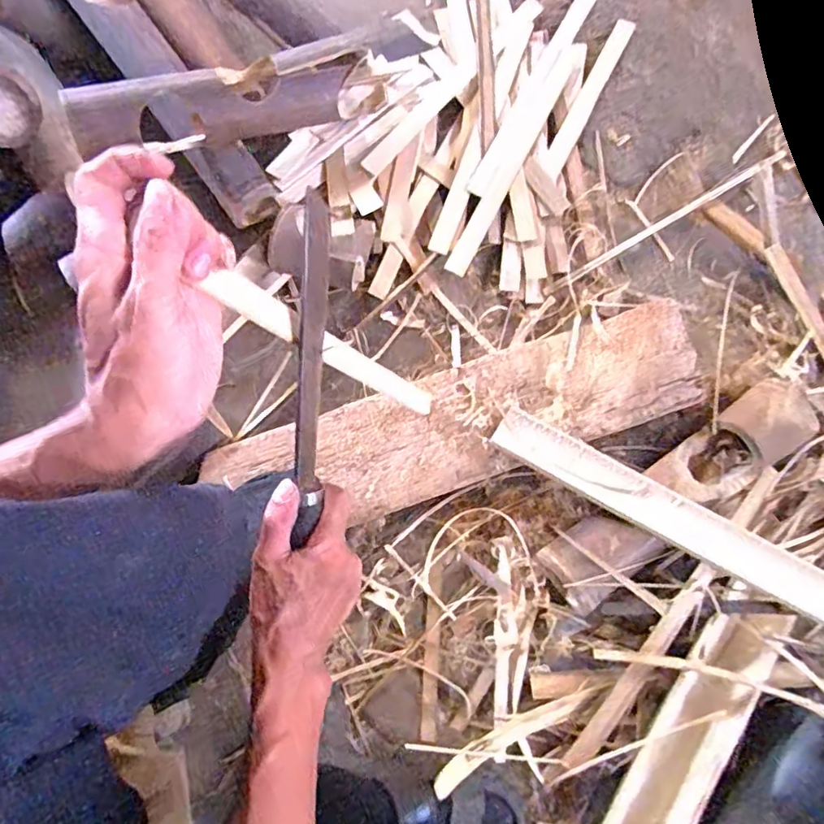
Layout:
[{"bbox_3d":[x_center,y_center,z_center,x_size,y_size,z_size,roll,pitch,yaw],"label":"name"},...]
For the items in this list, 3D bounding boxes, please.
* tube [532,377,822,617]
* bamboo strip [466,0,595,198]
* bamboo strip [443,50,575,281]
[{"bbox_3d":[0.267,0.079,0.548,0.307,0.054,0.067,-35,81,-7],"label":"tube"},{"bbox_3d":[0.148,-0.396,0.670,0.024,0.012,0.333,28,80,5],"label":"bamboo strip"},{"bbox_3d":[0.124,-0.306,0.650,0.024,0.011,0.328,27,80,5],"label":"bamboo strip"}]

